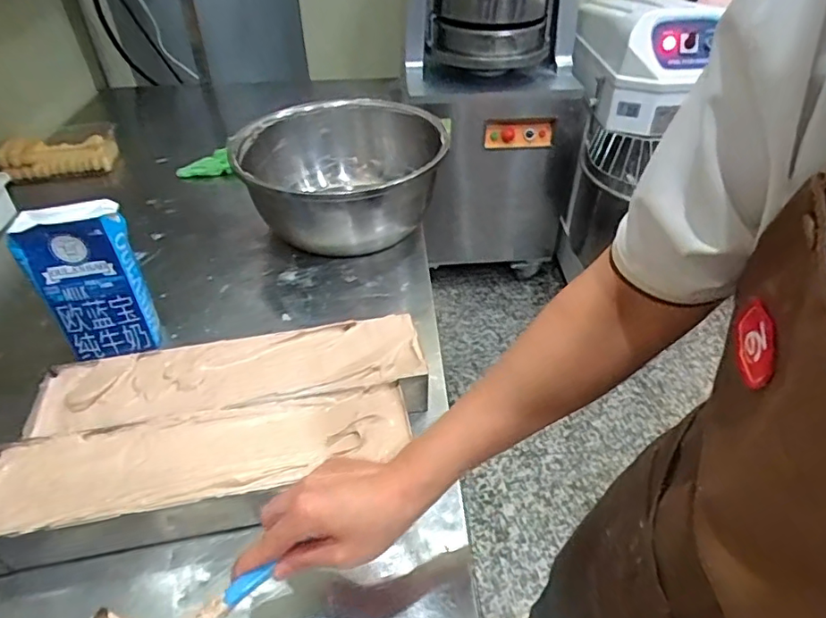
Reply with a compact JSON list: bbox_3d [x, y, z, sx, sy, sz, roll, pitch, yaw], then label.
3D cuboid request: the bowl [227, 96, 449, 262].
[{"bbox_3d":[-0.110,-0.209,0.882,0.312,0.147,0.314,-1,41,1],"label":"bowl"}]

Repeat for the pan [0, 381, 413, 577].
[{"bbox_3d":[-0.205,0.158,0.525,0.408,0.061,0.108,-9,42,-8],"label":"pan"}]

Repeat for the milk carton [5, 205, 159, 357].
[{"bbox_3d":[-0.379,-0.030,0.647,0.114,0.185,0.058,-12,43,-12],"label":"milk carton"}]

